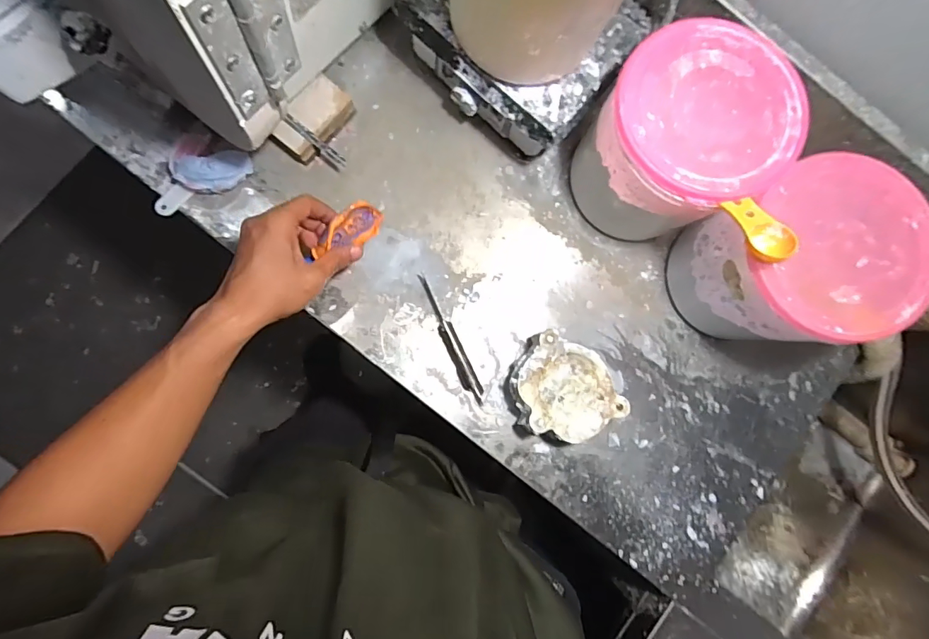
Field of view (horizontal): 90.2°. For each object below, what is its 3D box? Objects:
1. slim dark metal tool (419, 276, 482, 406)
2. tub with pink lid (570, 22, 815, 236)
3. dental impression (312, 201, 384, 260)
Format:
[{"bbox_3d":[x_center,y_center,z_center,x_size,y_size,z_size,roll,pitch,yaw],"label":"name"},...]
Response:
[{"bbox_3d":[-0.016,0.022,0.507,0.018,0.016,0.152,-25,88,-6],"label":"slim dark metal tool"},{"bbox_3d":[0.196,-0.166,0.462,0.148,0.173,0.147,0,85,-5],"label":"tub with pink lid"},{"bbox_3d":[-0.114,-0.085,0.450,0.073,0.018,0.033,-31,88,-1],"label":"dental impression"}]

